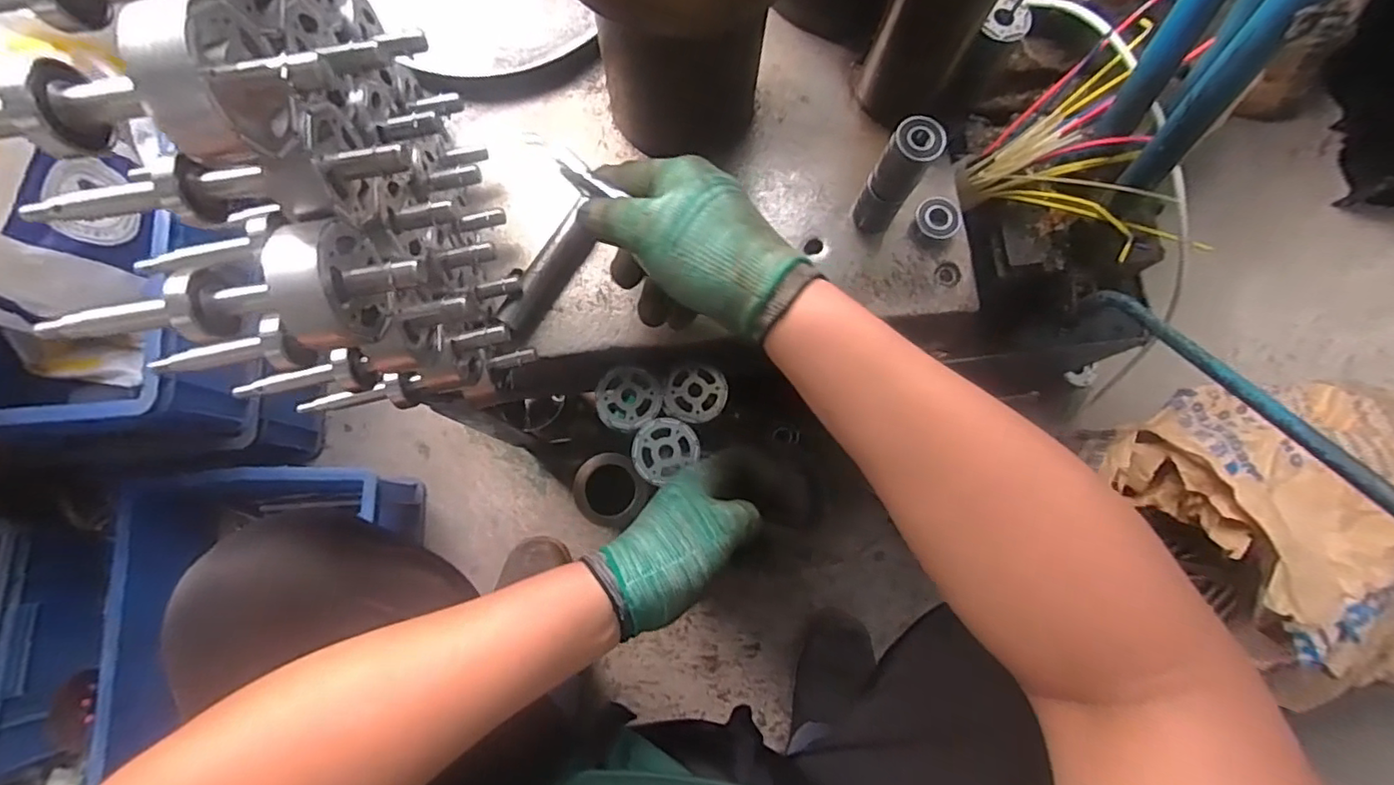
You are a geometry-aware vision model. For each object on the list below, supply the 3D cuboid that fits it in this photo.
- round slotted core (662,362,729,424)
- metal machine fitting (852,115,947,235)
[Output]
[{"bbox_3d":[0.000,0.000,0.487,0.049,0.006,0.049,0,78,-1],"label":"round slotted core"},{"bbox_3d":[0.137,-0.148,0.420,0.030,0.092,0.033,0,78,-1],"label":"metal machine fitting"}]

